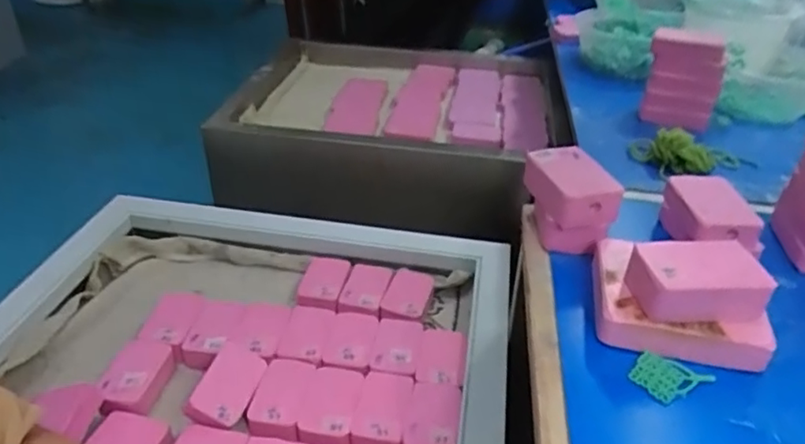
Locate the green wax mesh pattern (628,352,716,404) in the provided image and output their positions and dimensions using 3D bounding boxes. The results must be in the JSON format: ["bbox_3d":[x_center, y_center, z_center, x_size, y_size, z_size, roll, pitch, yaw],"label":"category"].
[{"bbox_3d":[0.154,0.089,0.347,0.037,0.006,0.035,-28,43,-36],"label":"green wax mesh pattern"}]

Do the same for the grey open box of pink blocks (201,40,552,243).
[{"bbox_3d":[-0.027,-0.148,0.990,0.485,0.167,0.387,7,35,8],"label":"grey open box of pink blocks"}]

